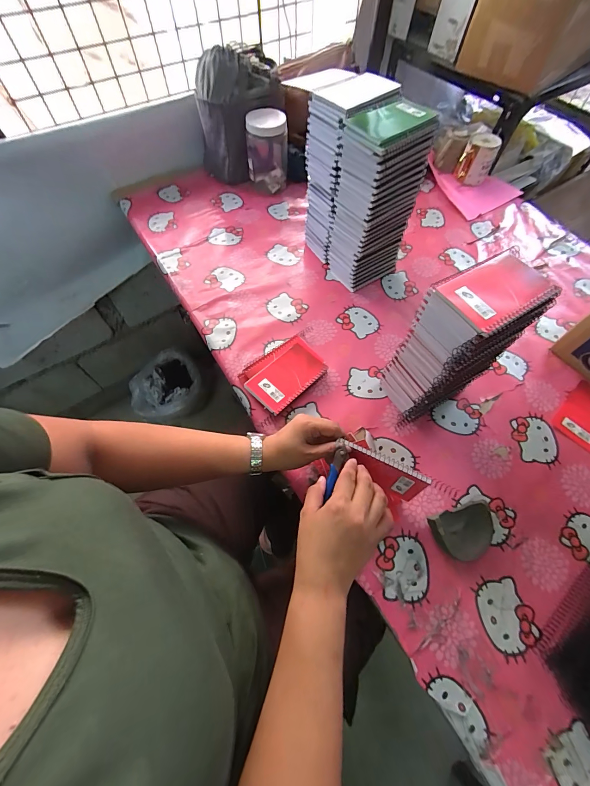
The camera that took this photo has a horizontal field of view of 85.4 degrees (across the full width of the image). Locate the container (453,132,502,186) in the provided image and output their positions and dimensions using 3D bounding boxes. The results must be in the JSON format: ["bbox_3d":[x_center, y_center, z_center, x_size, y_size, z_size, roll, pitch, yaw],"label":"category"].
[{"bbox_3d":[0.495,-0.631,0.869,0.082,0.100,0.082,0,63,0],"label":"container"}]

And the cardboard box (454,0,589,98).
[{"bbox_3d":[0.624,-0.935,0.777,0.331,0.205,0.232,-33,67,-16],"label":"cardboard box"}]

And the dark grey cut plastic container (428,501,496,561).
[{"bbox_3d":[0.249,0.201,0.466,0.088,0.029,0.065,-19,64,-9],"label":"dark grey cut plastic container"}]

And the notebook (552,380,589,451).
[{"bbox_3d":[0.517,0.040,0.561,0.123,0.004,0.085,-39,69,-18],"label":"notebook"}]

